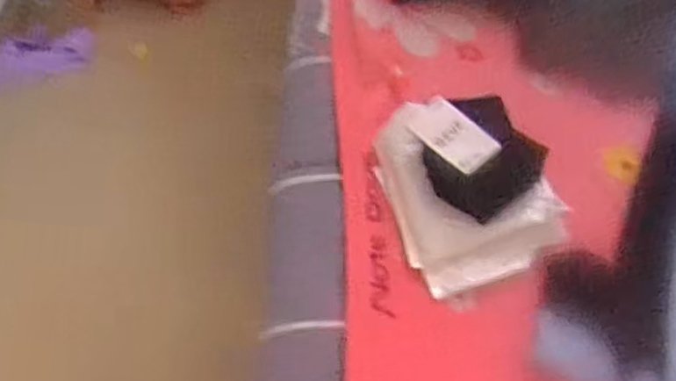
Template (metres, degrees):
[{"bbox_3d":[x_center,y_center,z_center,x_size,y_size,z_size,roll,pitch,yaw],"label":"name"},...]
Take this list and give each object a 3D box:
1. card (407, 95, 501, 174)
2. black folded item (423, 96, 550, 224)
[{"bbox_3d":[0.105,-0.051,0.610,0.045,0.006,0.082,-40,60,-9],"label":"card"},{"bbox_3d":[0.125,-0.032,0.612,0.090,0.050,0.110,-25,60,-11],"label":"black folded item"}]

